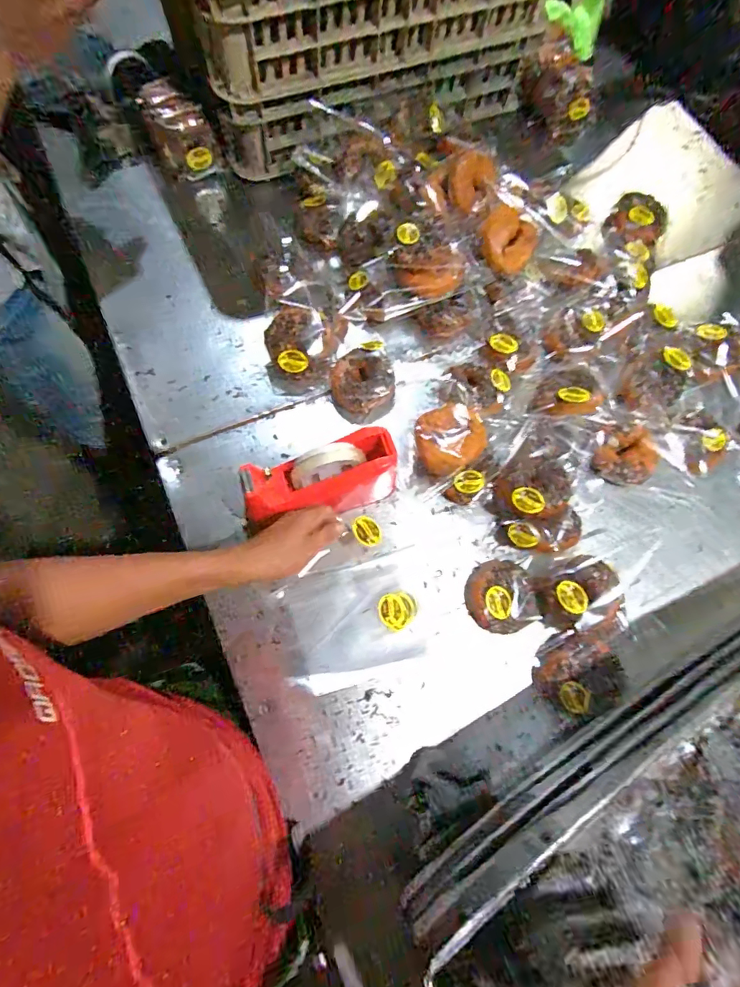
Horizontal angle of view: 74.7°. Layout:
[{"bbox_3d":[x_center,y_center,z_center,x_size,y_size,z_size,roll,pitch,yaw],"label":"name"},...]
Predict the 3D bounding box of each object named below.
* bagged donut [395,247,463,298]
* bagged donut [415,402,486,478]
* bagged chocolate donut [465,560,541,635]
[{"bbox_3d":[0.091,-0.325,0.728,0.090,0.035,0.063,-22,75,-12],"label":"bagged donut"},{"bbox_3d":[0.107,-0.074,0.657,0.090,0.035,0.090,-3,73,11],"label":"bagged donut"},{"bbox_3d":[0.168,0.134,0.630,0.080,0.029,0.090,-12,71,-5],"label":"bagged chocolate donut"}]

